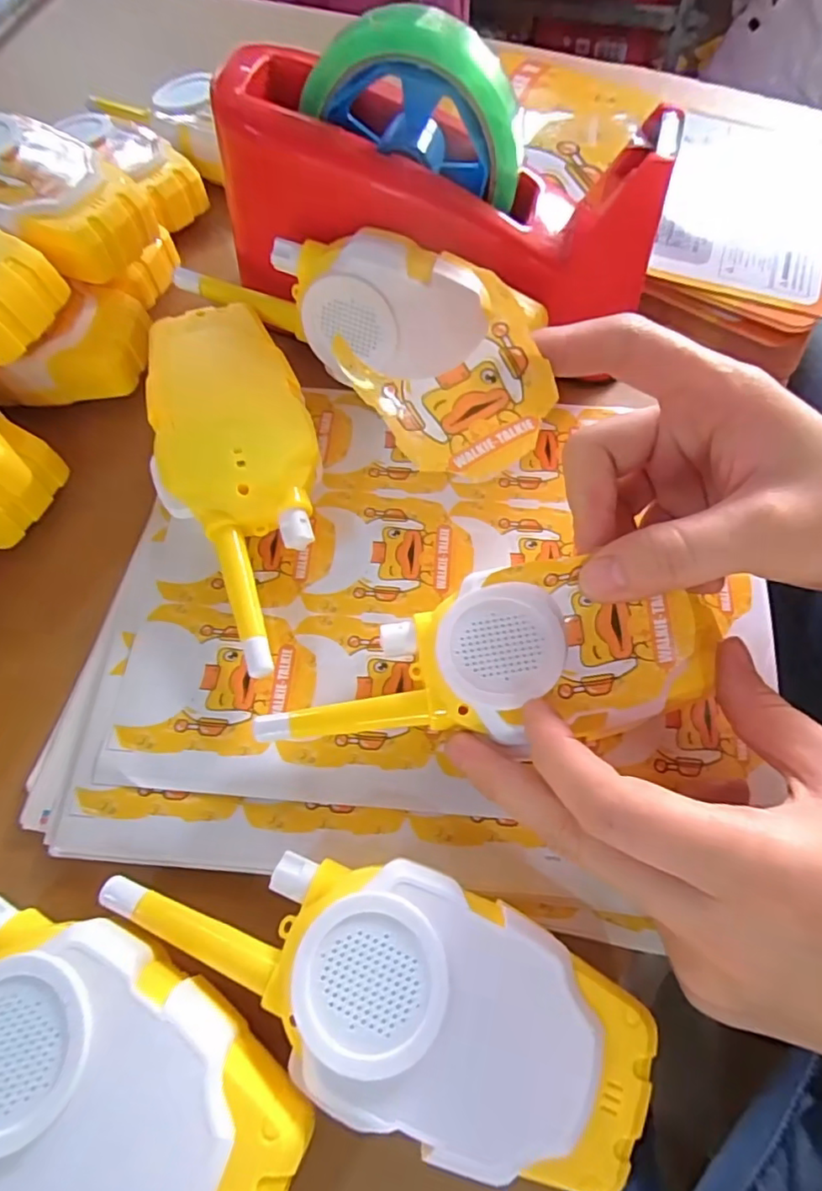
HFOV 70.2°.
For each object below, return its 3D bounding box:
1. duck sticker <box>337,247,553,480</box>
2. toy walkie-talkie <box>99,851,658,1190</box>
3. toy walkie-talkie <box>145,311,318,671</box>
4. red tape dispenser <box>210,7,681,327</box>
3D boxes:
[{"bbox_3d":[0.014,-0.068,0.186,0.053,0.071,0.004,-24,40,27],"label":"duck sticker"},{"bbox_3d":[-0.011,0.114,0.179,0.160,0.027,0.061,20,68,12],"label":"toy walkie-talkie"},{"bbox_3d":[-0.070,-0.051,0.248,0.065,0.041,0.162,-19,66,-6],"label":"toy walkie-talkie"},{"bbox_3d":[0.013,-0.185,0.254,0.188,0.088,0.072,13,67,9],"label":"red tape dispenser"}]

